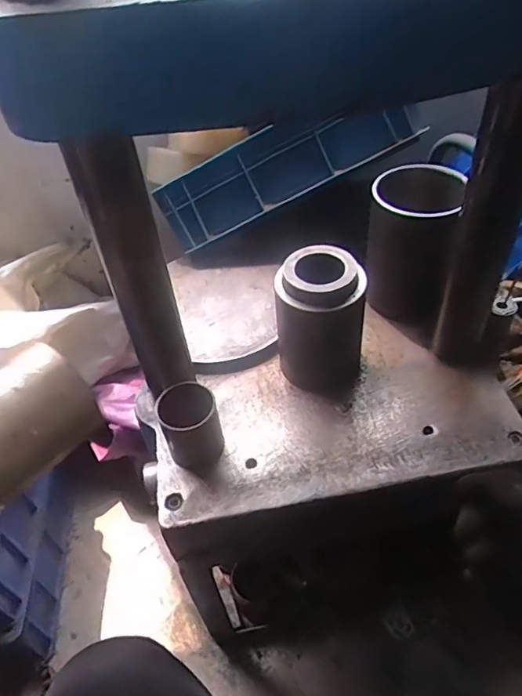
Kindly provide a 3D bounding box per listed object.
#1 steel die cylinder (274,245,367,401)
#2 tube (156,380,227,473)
[{"bbox_3d":[0.078,-0.029,0.679,0.106,0.168,0.091,32,57,30],"label":"steel die cylinder"},{"bbox_3d":[-0.083,0.095,0.632,0.068,0.096,0.057,-9,46,-3],"label":"tube"}]

